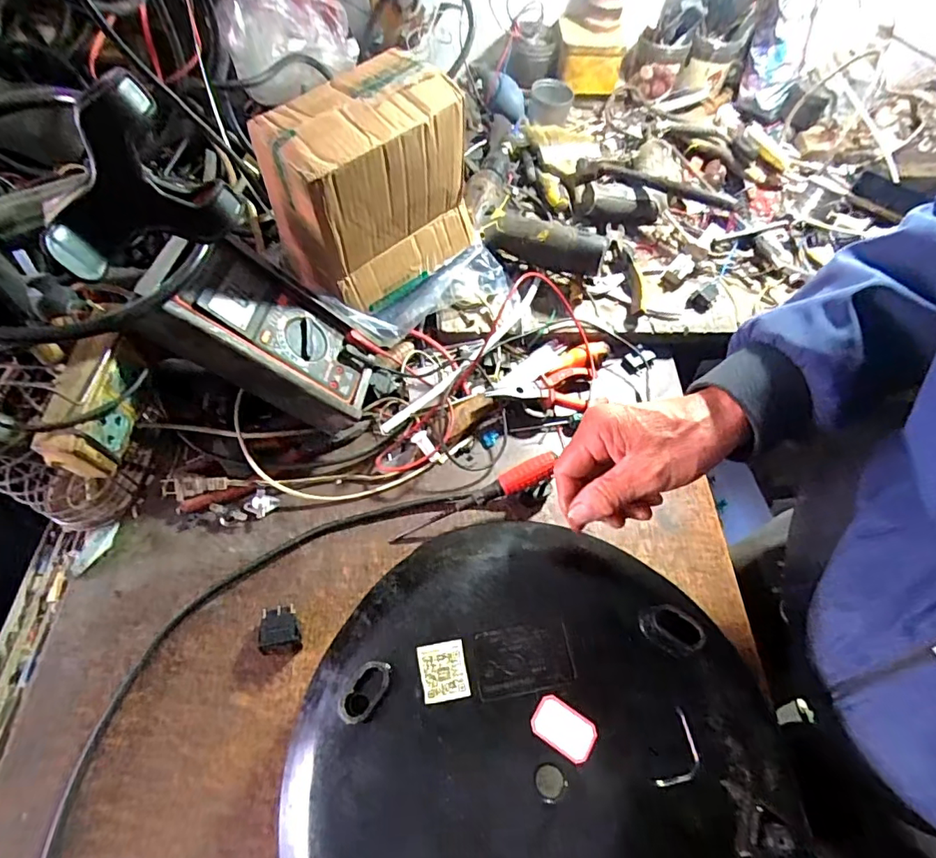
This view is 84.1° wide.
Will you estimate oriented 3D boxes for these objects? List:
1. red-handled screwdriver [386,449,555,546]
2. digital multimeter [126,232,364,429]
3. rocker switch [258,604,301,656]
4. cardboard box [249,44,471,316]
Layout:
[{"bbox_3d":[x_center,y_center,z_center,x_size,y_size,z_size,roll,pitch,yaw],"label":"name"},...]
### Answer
[{"bbox_3d":[0.005,0.065,0.475,0.165,0.019,0.021,-27,62,8],"label":"red-handled screwdriver"},{"bbox_3d":[-0.178,-0.083,0.468,0.193,0.048,0.114,30,53,-37],"label":"digital multimeter"},{"bbox_3d":[-0.151,0.161,0.420,0.034,0.024,0.035,-5,60,-7],"label":"rocker switch"},{"bbox_3d":[-0.089,-0.234,0.496,0.178,0.161,0.110,-39,70,-23],"label":"cardboard box"}]

